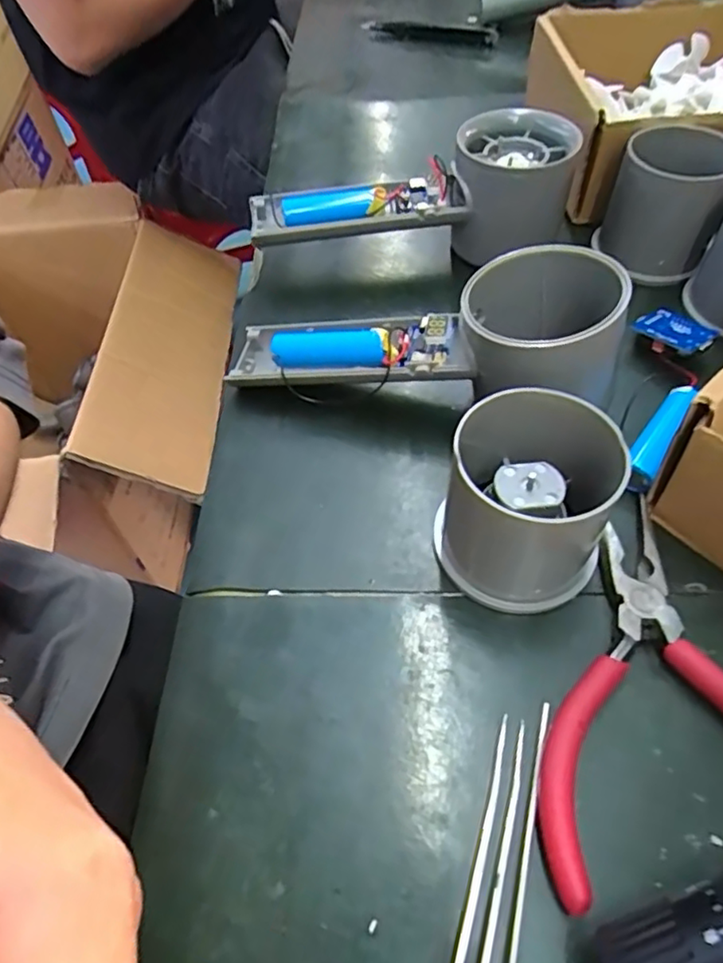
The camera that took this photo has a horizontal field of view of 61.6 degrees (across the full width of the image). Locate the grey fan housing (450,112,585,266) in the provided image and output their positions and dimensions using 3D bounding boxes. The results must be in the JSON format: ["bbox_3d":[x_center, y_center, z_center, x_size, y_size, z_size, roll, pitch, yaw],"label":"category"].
[{"bbox_3d":[0.073,-0.143,0.296,0.053,0.048,0.058,10,55,10],"label":"grey fan housing"}]

